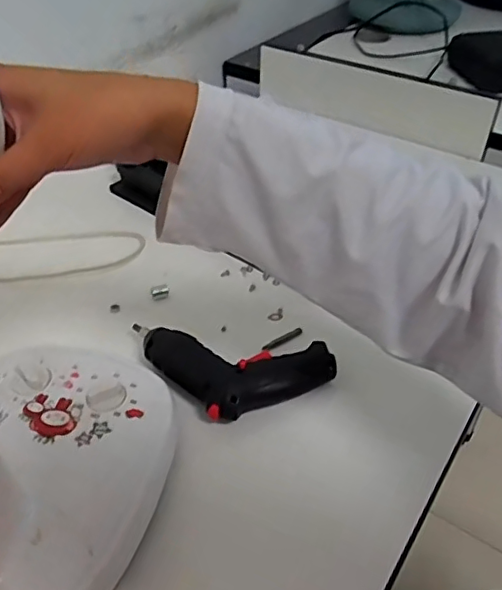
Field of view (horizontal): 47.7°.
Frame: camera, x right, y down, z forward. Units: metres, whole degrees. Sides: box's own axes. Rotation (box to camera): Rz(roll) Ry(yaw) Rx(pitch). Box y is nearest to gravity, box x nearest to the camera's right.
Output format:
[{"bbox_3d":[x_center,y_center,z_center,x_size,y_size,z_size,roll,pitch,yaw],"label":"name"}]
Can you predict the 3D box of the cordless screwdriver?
[{"bbox_3d":[-0.016,0.073,0.508,0.177,0.039,0.090,2,41,3],"label":"cordless screwdriver"}]

